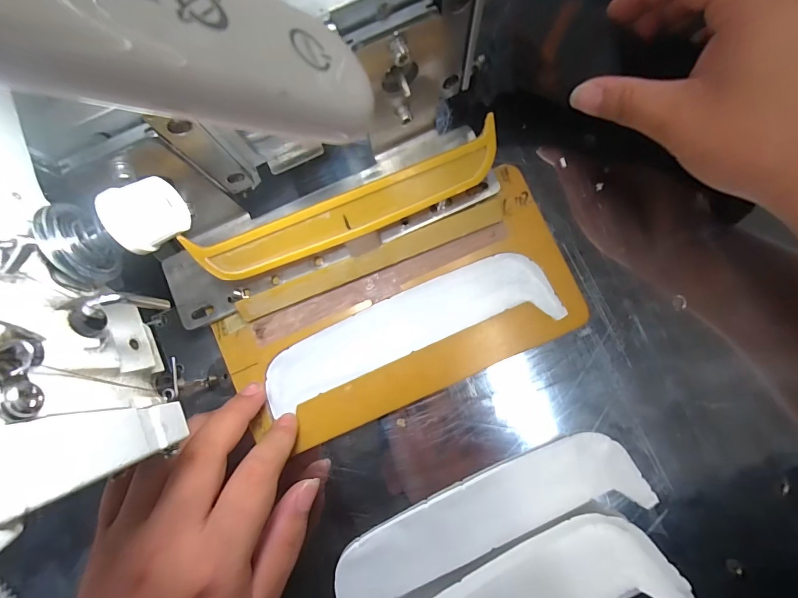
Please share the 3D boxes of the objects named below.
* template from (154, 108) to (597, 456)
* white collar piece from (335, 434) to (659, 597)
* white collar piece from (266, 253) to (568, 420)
[{"bbox_3d":[-0.011,0.000,0.233,0.230,0.052,0.133,-23,83,0],"label":"template"},{"bbox_3d":[0.052,0.138,0.232,0.193,0.007,0.052,-26,83,0],"label":"white collar piece"},{"bbox_3d":[0.004,0.020,0.247,0.191,0.005,0.047,-23,83,0],"label":"white collar piece"}]

